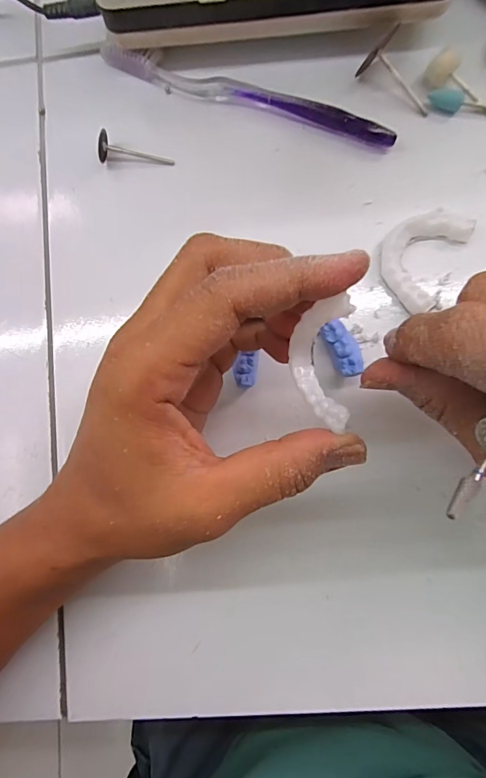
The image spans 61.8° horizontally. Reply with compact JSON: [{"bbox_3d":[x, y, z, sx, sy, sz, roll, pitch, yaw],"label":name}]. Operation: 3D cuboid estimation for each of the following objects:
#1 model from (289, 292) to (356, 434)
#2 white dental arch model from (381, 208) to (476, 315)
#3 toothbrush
[{"bbox_3d":[0.031,-0.011,0.161,0.007,0.031,0.047,-7,105,-27],"label":"model"},{"bbox_3d":[0.098,-0.074,0.226,0.039,0.012,0.058,29,87,7],"label":"white dental arch model"},{"bbox_3d":[0.001,-0.178,0.243,0.183,0.010,0.018,20,86,6],"label":"toothbrush"}]

